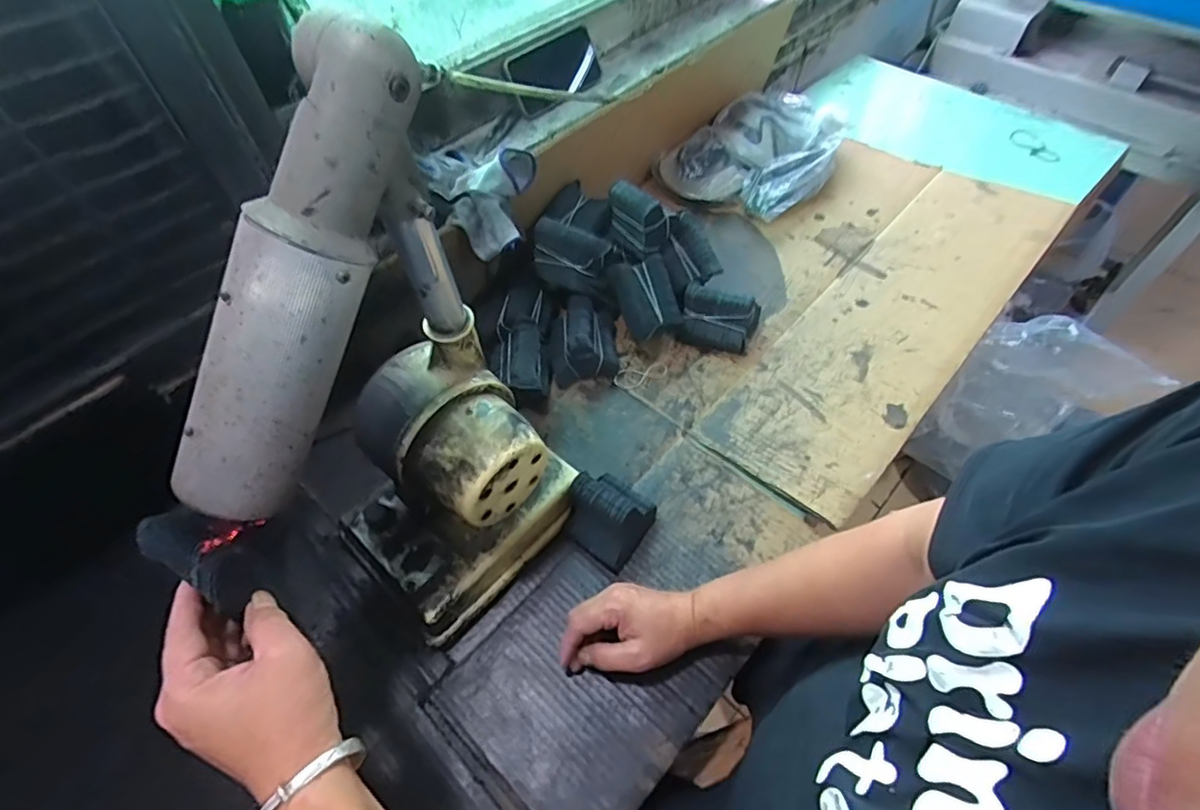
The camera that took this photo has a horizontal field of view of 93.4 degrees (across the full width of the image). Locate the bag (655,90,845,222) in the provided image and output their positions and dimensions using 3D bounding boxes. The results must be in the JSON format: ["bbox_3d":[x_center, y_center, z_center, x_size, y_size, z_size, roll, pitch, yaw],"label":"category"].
[{"bbox_3d":[0.252,-0.411,0.903,0.226,0.056,0.258,33,62,23],"label":"bag"}]

